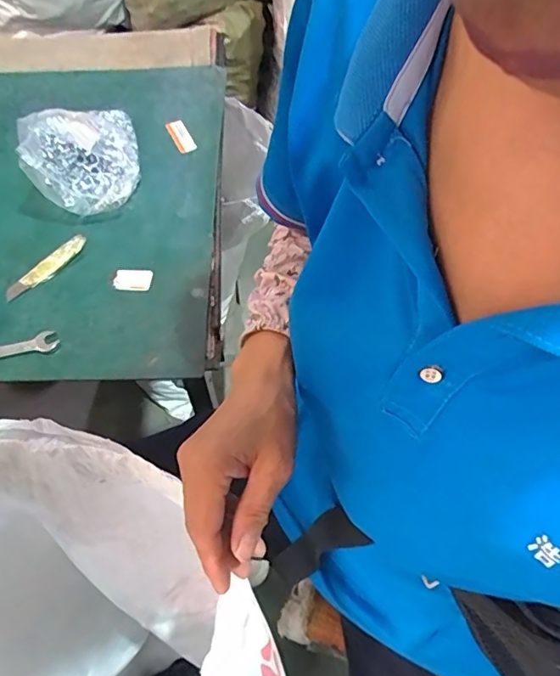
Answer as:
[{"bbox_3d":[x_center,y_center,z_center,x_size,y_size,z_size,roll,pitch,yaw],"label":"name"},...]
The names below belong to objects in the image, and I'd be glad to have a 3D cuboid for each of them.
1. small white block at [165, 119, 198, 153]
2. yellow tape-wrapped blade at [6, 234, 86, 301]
[{"bbox_3d":[-0.147,-0.299,0.769,0.026,0.005,0.068,-27,72,-10],"label":"small white block"},{"bbox_3d":[-0.285,-0.088,0.633,0.024,0.010,0.115,29,61,20],"label":"yellow tape-wrapped blade"}]

